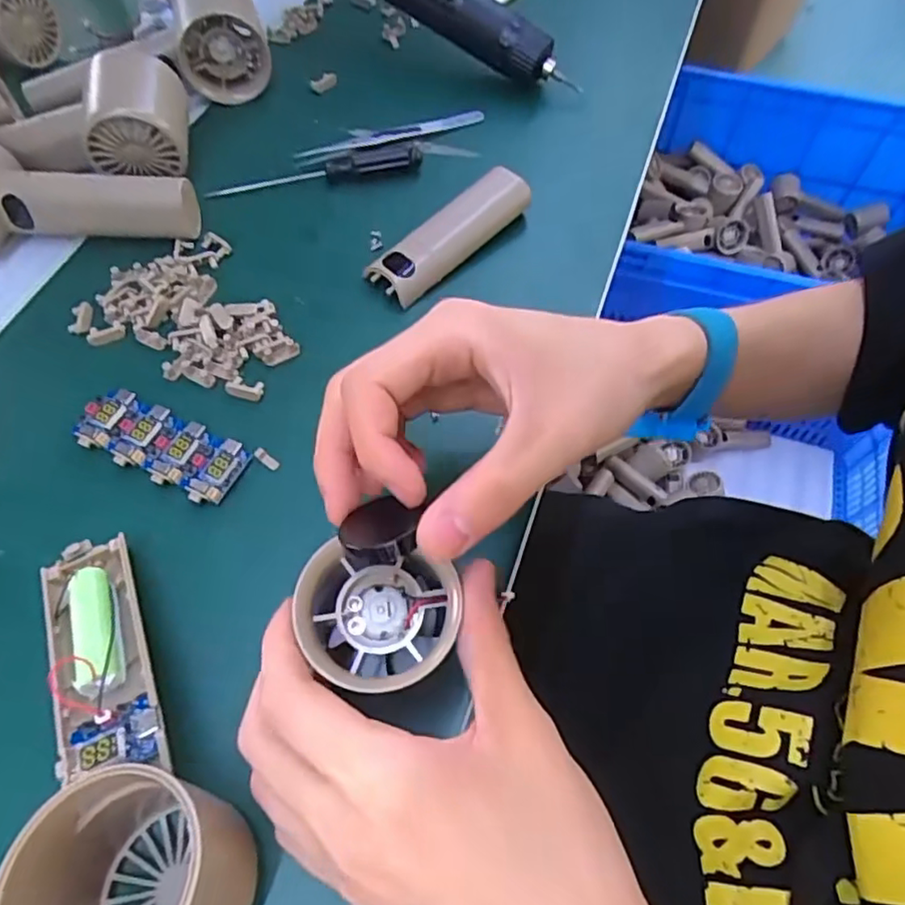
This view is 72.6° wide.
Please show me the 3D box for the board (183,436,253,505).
[{"bbox_3d":[-0.111,0.006,0.285,0.023,0.013,0.033,21,63,12],"label":"board"}]

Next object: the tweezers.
[{"bbox_3d":[-0.040,-0.210,0.409,0.132,0.009,0.017,-26,64,-14],"label":"tweezers"}]

